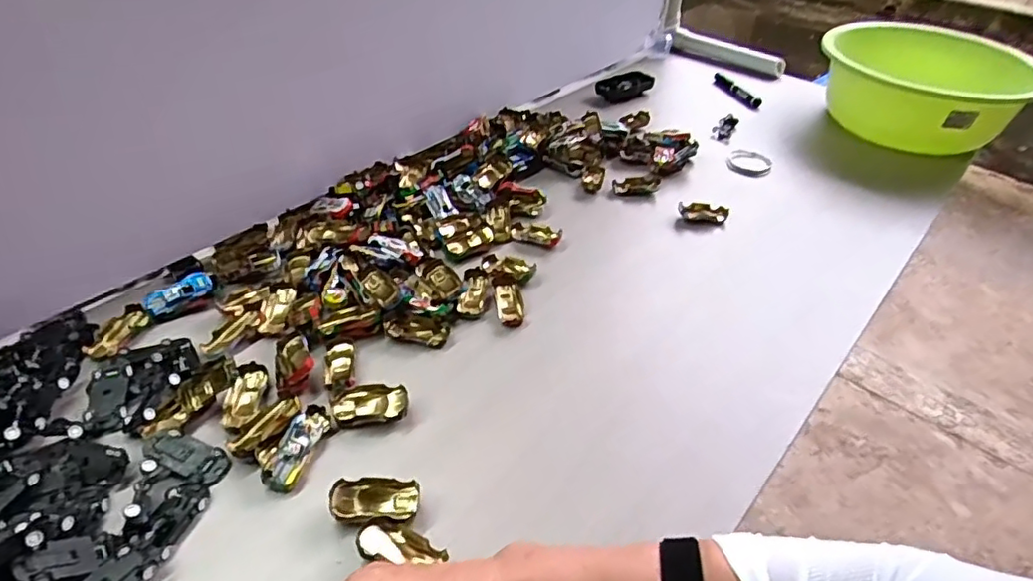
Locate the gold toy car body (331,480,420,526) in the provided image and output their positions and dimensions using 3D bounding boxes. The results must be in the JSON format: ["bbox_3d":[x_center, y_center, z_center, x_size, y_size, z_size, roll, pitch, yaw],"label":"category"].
[{"bbox_3d":[-0.105,0.159,0.456,0.063,0.018,0.029,0,41,-5],"label":"gold toy car body"}]

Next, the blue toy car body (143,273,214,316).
[{"bbox_3d":[-0.339,0.004,0.612,0.062,0.016,0.031,-23,47,-27],"label":"blue toy car body"}]

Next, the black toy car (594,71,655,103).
[{"bbox_3d":[0.189,-0.350,1.045,0.105,0.030,0.048,-20,46,-25],"label":"black toy car"}]

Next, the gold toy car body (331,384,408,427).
[{"bbox_3d":[-0.125,0.097,0.524,0.062,0.020,0.034,1,41,-3],"label":"gold toy car body"}]

